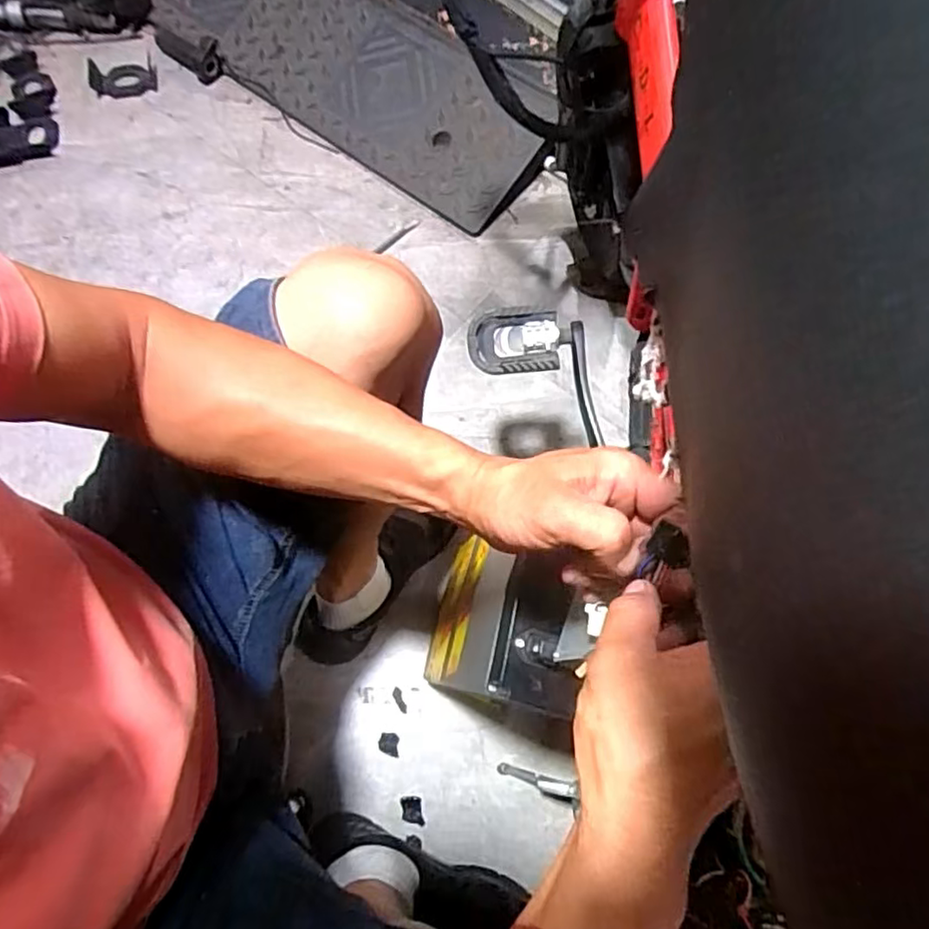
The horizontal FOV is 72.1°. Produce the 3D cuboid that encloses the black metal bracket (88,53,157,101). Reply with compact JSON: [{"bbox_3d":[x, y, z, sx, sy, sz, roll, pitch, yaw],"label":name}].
[{"bbox_3d":[-0.594,-0.672,1.109,0.107,0.026,0.074,-9,71,-4],"label":"black metal bracket"}]

